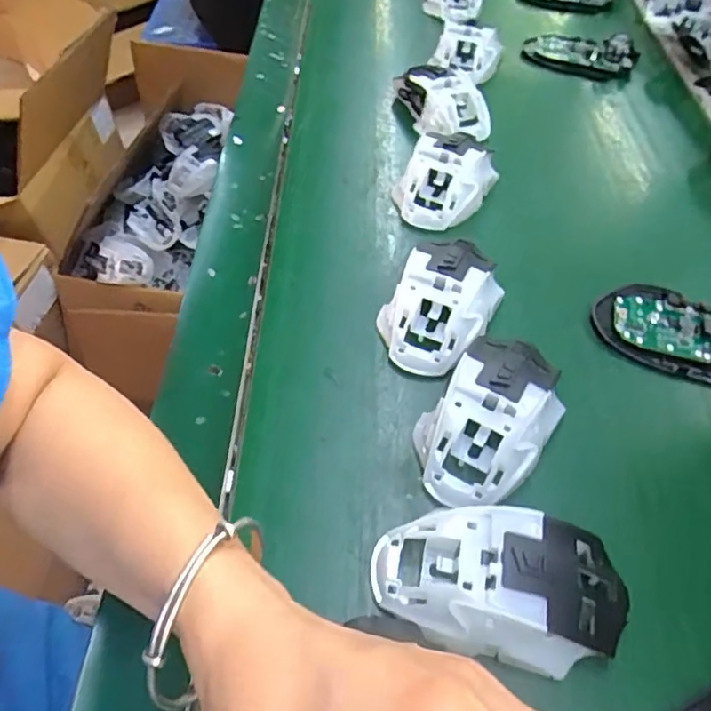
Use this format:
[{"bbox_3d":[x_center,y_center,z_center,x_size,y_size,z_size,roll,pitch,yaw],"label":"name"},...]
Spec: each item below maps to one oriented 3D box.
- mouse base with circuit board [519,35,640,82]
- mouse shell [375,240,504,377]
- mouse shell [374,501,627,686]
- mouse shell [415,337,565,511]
[{"bbox_3d":[0.240,-0.328,0.638,0.115,0.034,0.058,15,55,12],"label":"mouse base with circuit board"},{"bbox_3d":[0.055,-0.035,0.388,0.064,0.038,0.097,26,58,19],"label":"mouse shell"},{"bbox_3d":[0.066,0.108,0.277,0.114,0.035,0.065,5,53,5],"label":"mouse shell"},{"bbox_3d":[0.077,0.033,0.335,0.064,0.035,0.106,31,60,22],"label":"mouse shell"}]

